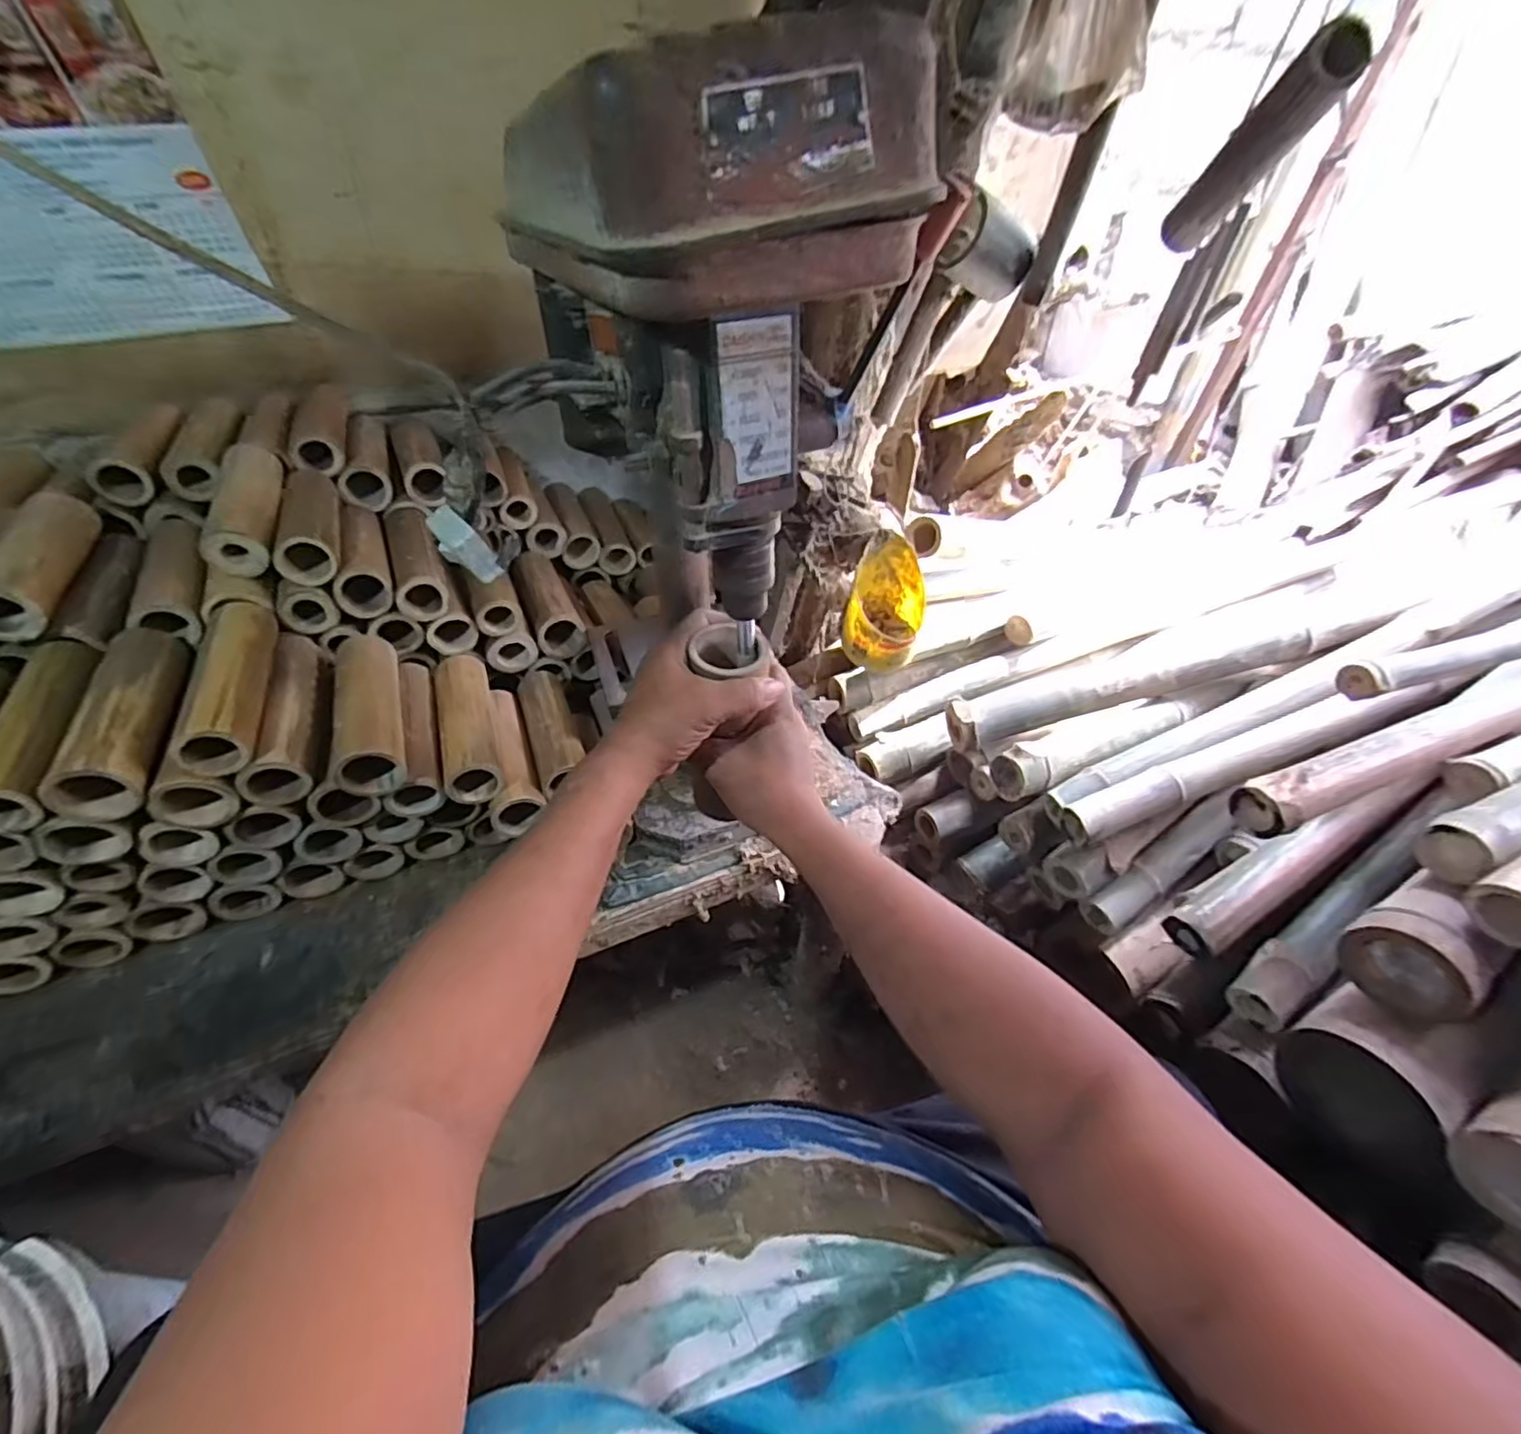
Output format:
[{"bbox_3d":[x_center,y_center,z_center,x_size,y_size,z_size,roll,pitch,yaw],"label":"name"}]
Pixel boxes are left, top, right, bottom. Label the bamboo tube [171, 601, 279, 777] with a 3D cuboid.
[{"bbox_3d":[-0.464,-0.030,0.569,0.055,0.056,0.183,-15,48,-17],"label":"bamboo tube"}]

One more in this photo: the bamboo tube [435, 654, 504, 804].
[{"bbox_3d":[-0.306,0.002,0.677,0.050,0.053,0.187,-15,47,-16],"label":"bamboo tube"}]

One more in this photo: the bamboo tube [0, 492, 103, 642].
[{"bbox_3d":[-0.665,-0.145,0.596,0.054,0.056,0.177,-15,47,-16],"label":"bamboo tube"}]

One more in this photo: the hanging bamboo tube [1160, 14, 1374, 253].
[{"bbox_3d":[0.359,-0.410,0.481,0.037,0.042,0.170,1,0,-1],"label":"hanging bamboo tube"}]

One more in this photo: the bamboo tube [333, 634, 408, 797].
[{"bbox_3d":[-0.375,-0.010,0.617,0.057,0.056,0.189,-16,48,-18],"label":"bamboo tube"}]

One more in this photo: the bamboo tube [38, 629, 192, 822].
[{"bbox_3d":[-0.534,-0.005,0.549,0.062,0.057,0.183,-14,47,-16],"label":"bamboo tube"}]

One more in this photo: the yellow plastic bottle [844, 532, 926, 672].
[{"bbox_3d":[0.152,-0.134,0.780,0.084,0.140,0.095,17,47,14],"label":"yellow plastic bottle"}]

